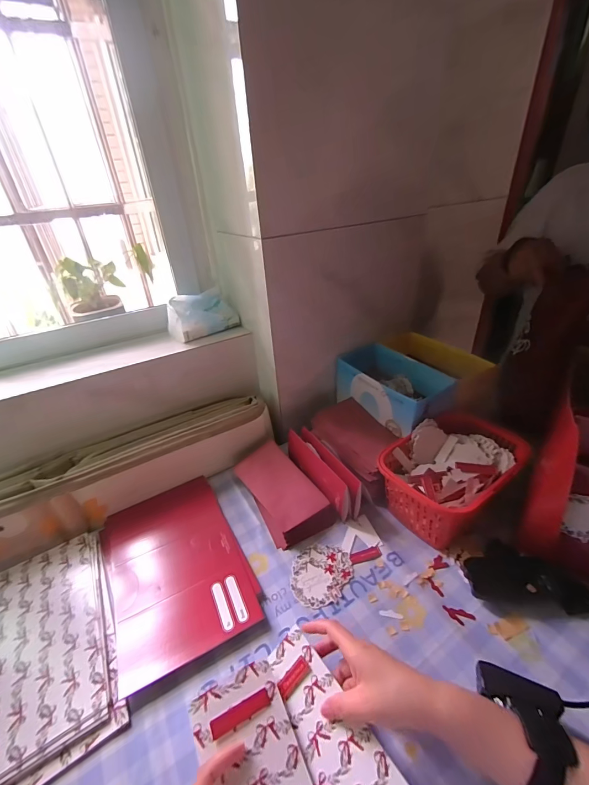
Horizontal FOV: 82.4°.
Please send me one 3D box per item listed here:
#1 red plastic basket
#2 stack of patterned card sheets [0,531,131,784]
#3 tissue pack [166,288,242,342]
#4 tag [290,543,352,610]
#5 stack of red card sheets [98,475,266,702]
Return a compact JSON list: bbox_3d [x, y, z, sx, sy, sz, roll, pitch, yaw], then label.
[{"bbox_3d":[0.250,0.131,0.543,0.210,0.098,0.148,-25,38,-29],"label":"red plastic basket"},{"bbox_3d":[-0.327,0.316,0.415,0.181,0.015,0.277,-22,37,-26],"label":"stack of patterned card sheets"},{"bbox_3d":[-0.187,-0.159,0.686,0.133,0.074,0.058,-22,37,-26],"label":"tissue pack"},{"bbox_3d":[0.039,0.262,0.485,0.084,0.004,0.088,0,33,6],"label":"tag"},{"bbox_3d":[-0.182,0.253,0.512,0.181,0.014,0.284,-20,36,-23],"label":"stack of red card sheets"}]

